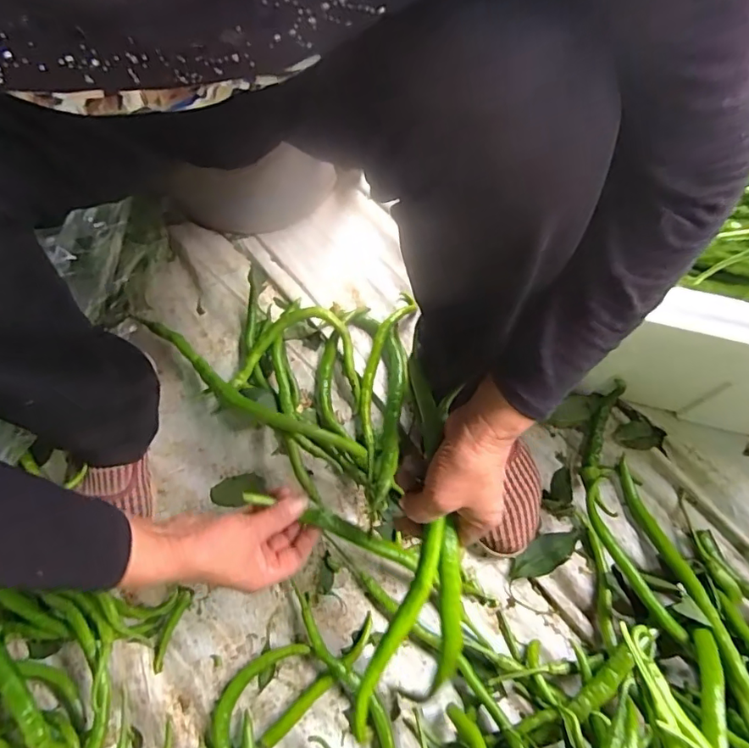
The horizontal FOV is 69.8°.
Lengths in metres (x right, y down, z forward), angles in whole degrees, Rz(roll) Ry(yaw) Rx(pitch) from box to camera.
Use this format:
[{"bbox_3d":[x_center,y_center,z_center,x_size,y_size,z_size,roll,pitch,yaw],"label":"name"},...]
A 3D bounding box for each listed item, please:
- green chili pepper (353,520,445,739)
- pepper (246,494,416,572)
[{"bbox_3d":[0.018,0.193,0.409,0.022,0.010,0.167,24,84,12],"label":"green chili pepper"},{"bbox_3d":[-0.036,0.141,0.495,0.177,0.011,0.017,27,66,-14],"label":"pepper"}]

